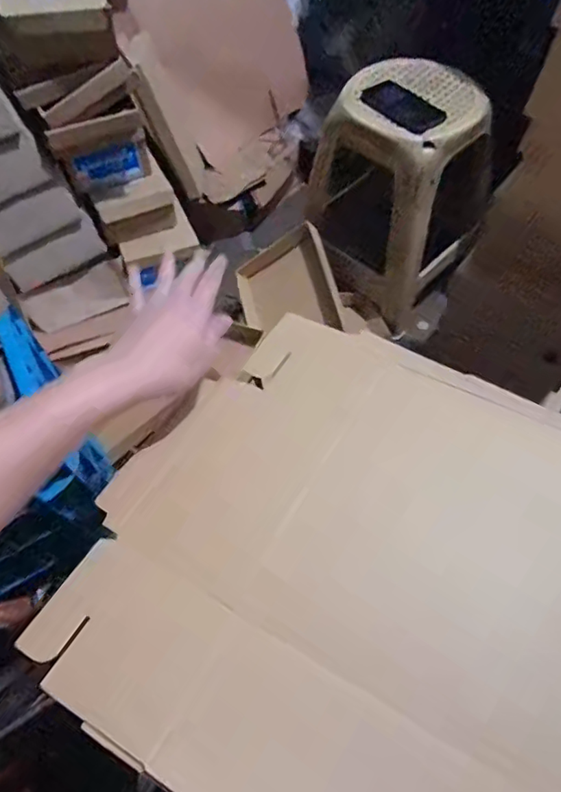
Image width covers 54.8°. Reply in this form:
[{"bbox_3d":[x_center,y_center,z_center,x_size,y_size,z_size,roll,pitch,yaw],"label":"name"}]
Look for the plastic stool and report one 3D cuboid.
[{"bbox_3d":[0.274,-0.445,1.191,0.263,0.406,0.314,-38,65,-17],"label":"plastic stool"}]

